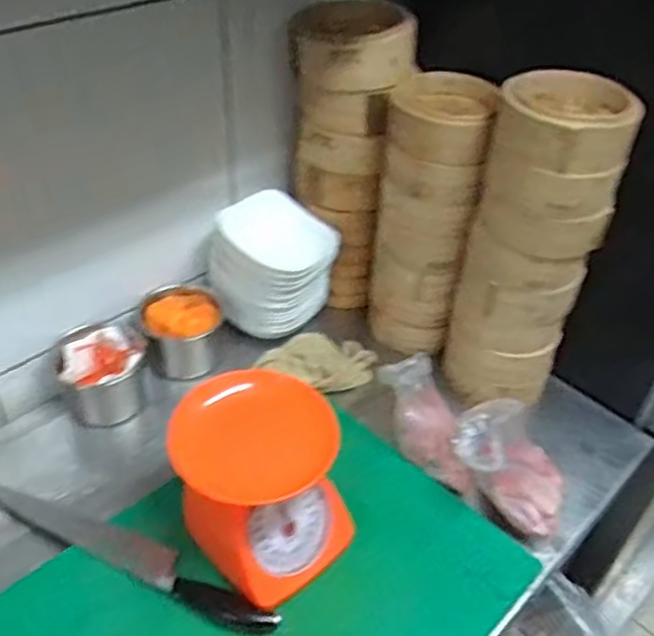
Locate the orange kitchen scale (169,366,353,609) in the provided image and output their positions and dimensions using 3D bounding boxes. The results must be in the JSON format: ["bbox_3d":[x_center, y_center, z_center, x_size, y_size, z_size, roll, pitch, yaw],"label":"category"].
[{"bbox_3d":[-0.065,0.184,0.762,0.156,0.191,0.173,-25,49,-30],"label":"orange kitchen scale"}]

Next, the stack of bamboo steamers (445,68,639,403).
[{"bbox_3d":[0.273,-0.093,0.932,0.159,0.441,0.160,17,42,14],"label":"stack of bamboo steamers"}]

